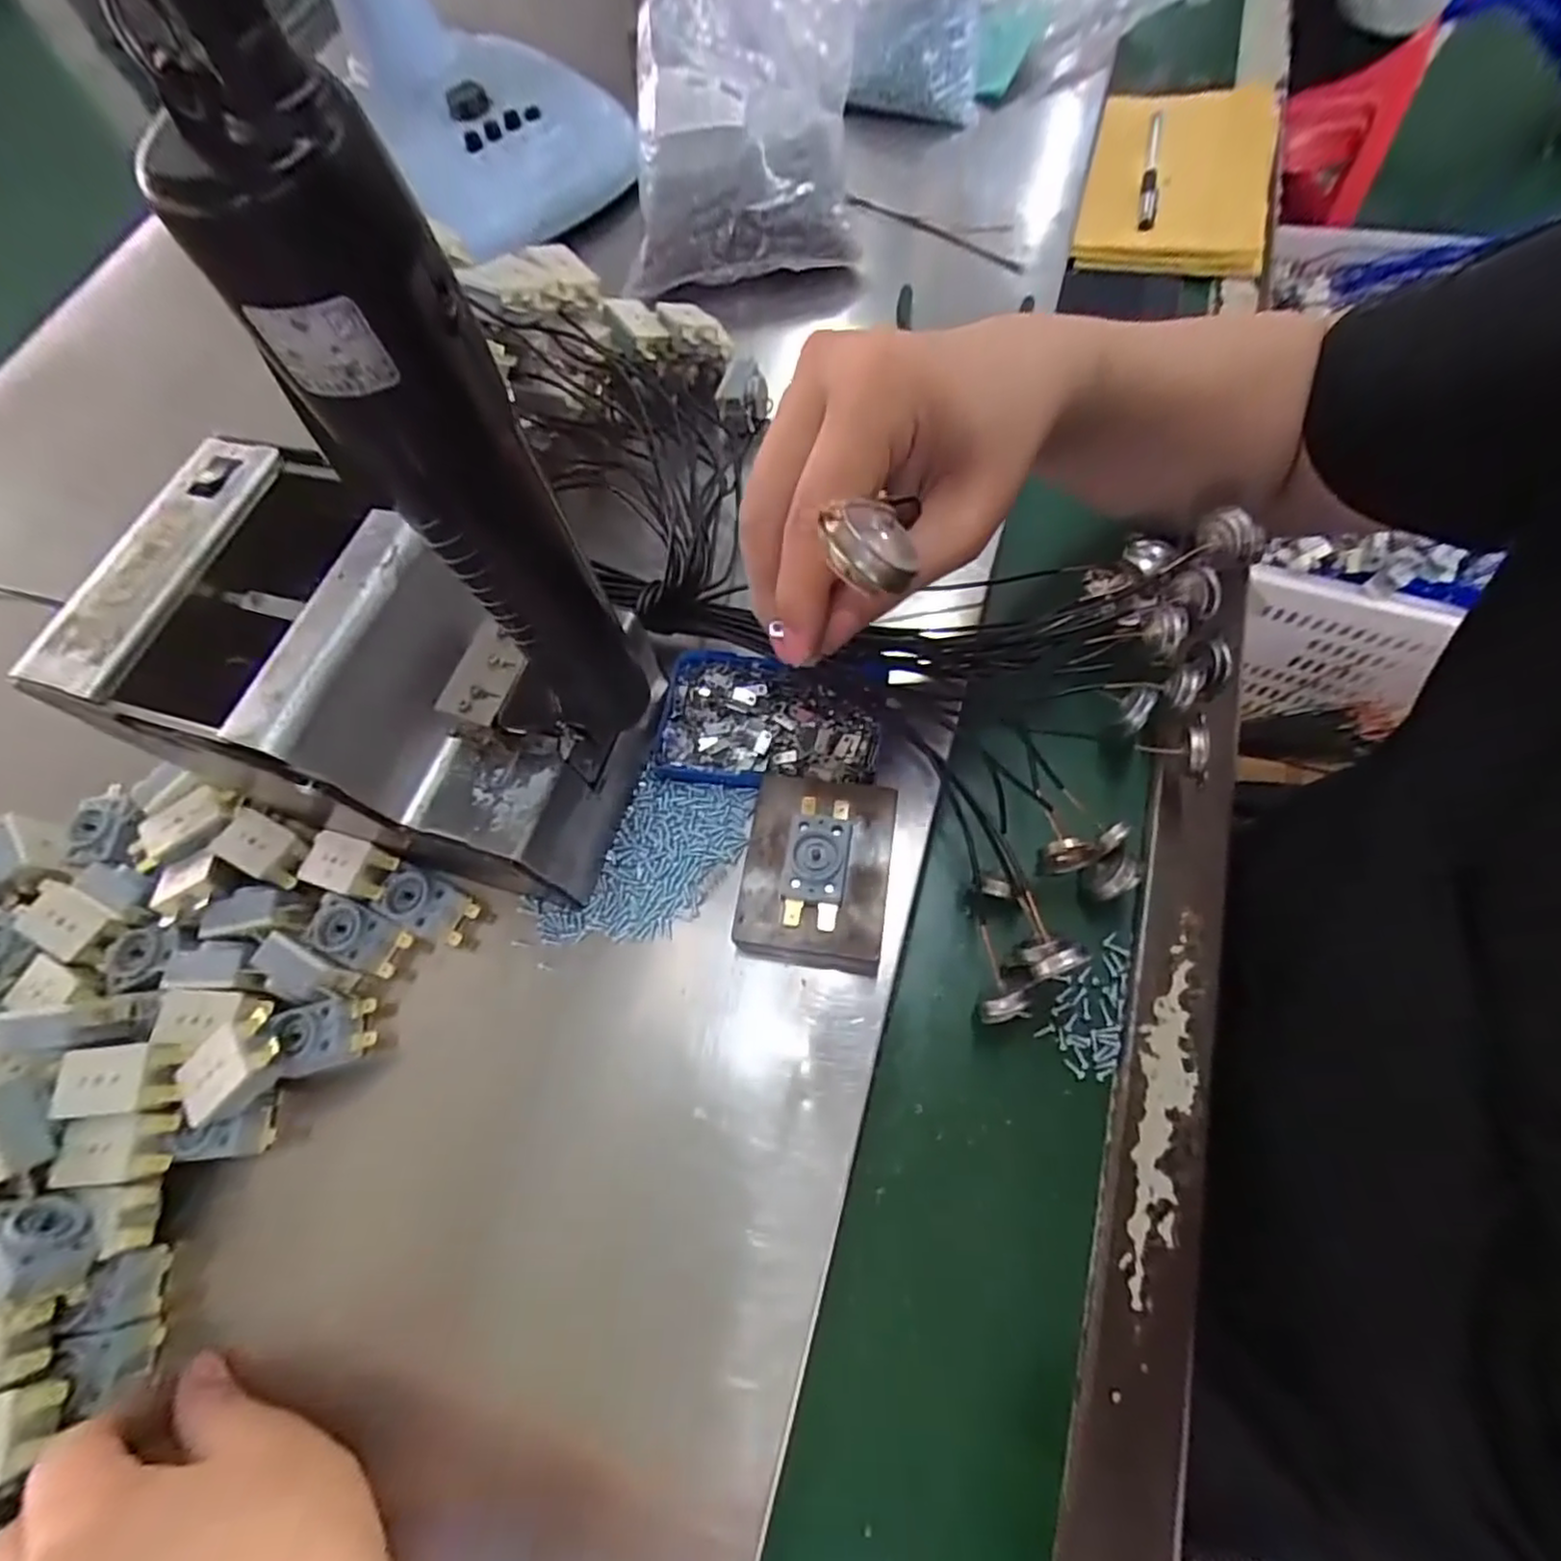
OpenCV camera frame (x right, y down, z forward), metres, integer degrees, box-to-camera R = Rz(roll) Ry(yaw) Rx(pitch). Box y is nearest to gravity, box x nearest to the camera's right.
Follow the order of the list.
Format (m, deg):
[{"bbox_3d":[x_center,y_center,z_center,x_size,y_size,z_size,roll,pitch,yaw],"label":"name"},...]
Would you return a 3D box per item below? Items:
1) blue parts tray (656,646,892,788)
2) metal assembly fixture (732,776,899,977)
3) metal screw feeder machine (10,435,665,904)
[{"bbox_3d":[-0.006,-0.031,0.358,0.110,0.019,0.070,6,68,8],"label":"blue parts tray"},{"bbox_3d":[0.016,0.040,0.315,0.065,0.038,0.081,7,68,8],"label":"metal assembly fixture"},{"bbox_3d":[-0.164,-0.037,0.303,0.182,0.140,0.137,12,69,10],"label":"metal screw feeder machine"}]

